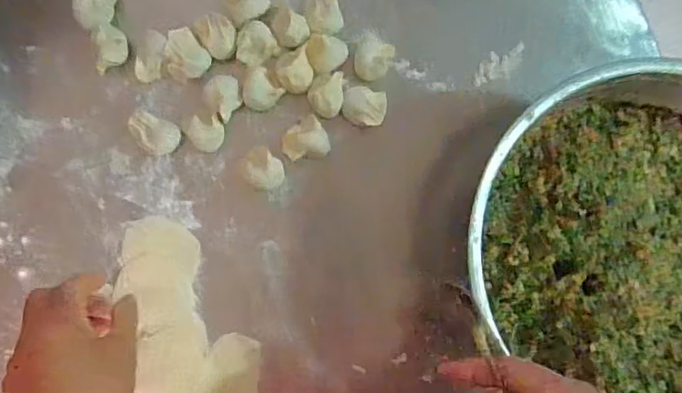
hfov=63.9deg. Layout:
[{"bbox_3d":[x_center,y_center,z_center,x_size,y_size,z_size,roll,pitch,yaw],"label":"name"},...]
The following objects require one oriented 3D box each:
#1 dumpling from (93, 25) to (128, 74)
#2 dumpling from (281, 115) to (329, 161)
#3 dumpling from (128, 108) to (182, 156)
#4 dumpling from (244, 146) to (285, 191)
[{"bbox_3d":[-0.191,-0.122,0.457,0.023,0.029,0.034,6,87,-6],"label":"dumpling"},{"bbox_3d":[-0.031,-0.047,0.471,0.039,0.021,0.035,-35,91,-7],"label":"dumpling"},{"bbox_3d":[-0.159,-0.052,0.465,0.041,0.018,0.029,23,85,-4],"label":"dumpling"},{"bbox_3d":[-0.067,-0.023,0.468,0.037,0.023,0.030,37,84,-3],"label":"dumpling"}]

